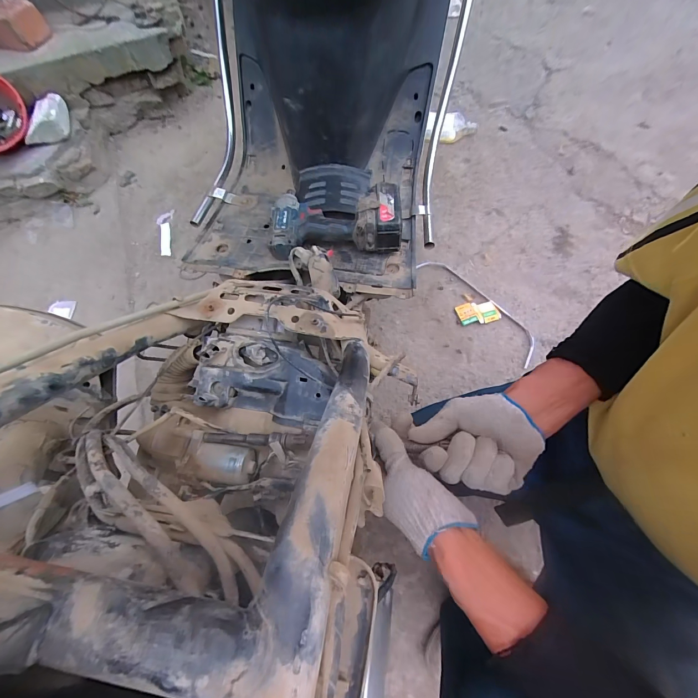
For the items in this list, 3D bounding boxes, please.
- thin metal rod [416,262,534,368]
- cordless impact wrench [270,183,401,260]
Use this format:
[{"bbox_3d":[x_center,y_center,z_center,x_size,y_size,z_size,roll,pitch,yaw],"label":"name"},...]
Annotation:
[{"bbox_3d":[0.372,-0.127,0.920,0.094,0.010,0.412,-39,70,-13],"label":"thin metal rod"},{"bbox_3d":[-0.024,-0.234,0.607,0.234,0.079,0.115,-2,66,3],"label":"cordless impact wrench"}]

